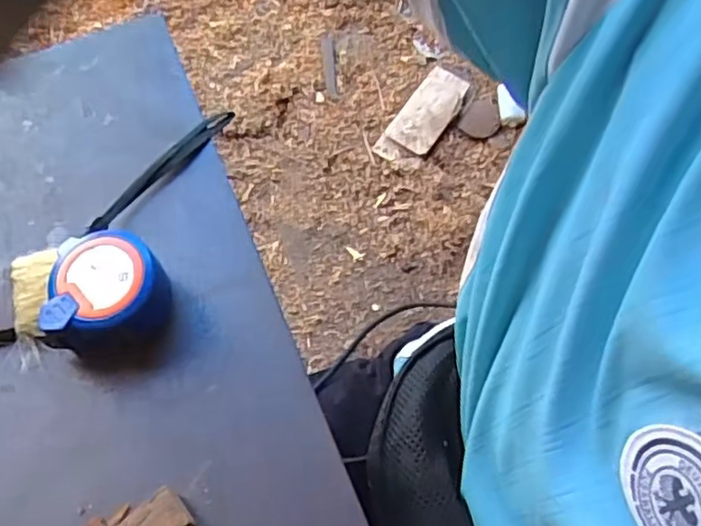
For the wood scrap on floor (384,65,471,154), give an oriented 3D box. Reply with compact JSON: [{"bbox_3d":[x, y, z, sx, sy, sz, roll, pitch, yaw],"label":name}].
[{"bbox_3d":[0.157,-0.304,1.336,0.092,0.012,0.191,36,76,1],"label":"wood scrap on floor"}]

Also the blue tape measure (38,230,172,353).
[{"bbox_3d":[-0.140,0.019,0.384,0.056,0.046,0.061,0,63,1],"label":"blue tape measure"}]

